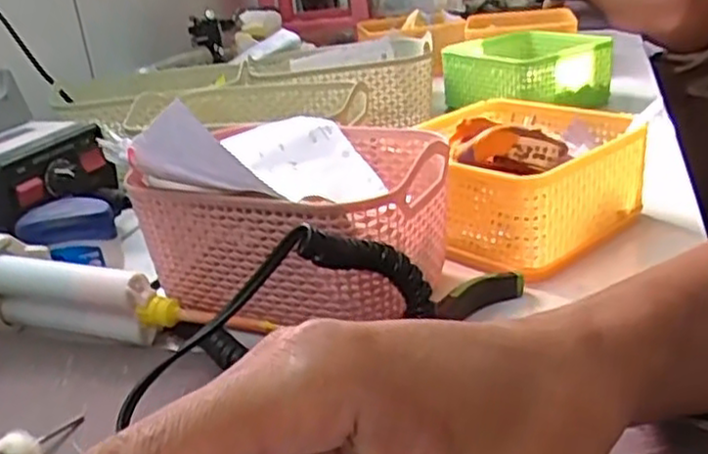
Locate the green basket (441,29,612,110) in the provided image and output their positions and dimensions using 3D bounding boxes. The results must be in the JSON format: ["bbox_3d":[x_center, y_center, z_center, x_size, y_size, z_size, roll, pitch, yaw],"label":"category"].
[{"bbox_3d":[0.178,-0.166,0.774,0.142,0.059,0.160,-21,27,-31],"label":"green basket"}]

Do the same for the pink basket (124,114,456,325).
[{"bbox_3d":[-0.021,-0.006,0.404,0.150,0.074,0.131,10,28,34],"label":"pink basket"}]

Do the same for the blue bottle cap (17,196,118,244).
[{"bbox_3d":[-0.181,-0.003,0.460,0.055,0.023,0.034,-13,24,-16],"label":"blue bottle cap"}]

